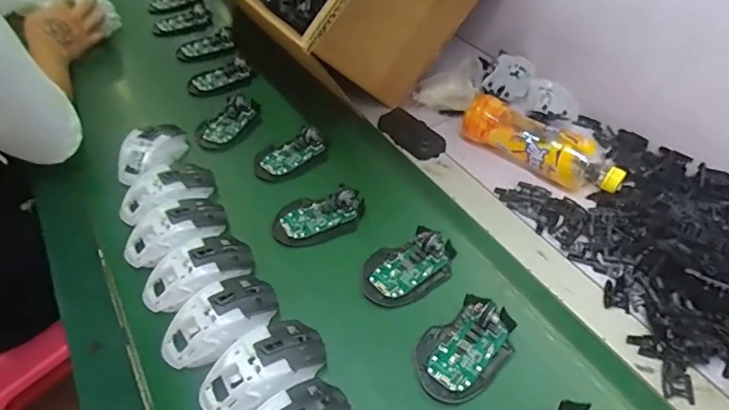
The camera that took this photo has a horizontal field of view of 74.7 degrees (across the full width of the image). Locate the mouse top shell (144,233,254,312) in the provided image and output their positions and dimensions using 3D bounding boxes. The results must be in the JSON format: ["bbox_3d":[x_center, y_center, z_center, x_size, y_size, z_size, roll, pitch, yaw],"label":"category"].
[{"bbox_3d":[-0.179,0.069,0.512,0.116,0.028,0.063,-30,54,-25],"label":"mouse top shell"}]

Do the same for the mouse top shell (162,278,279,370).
[{"bbox_3d":[-0.139,0.114,0.471,0.115,0.029,0.066,-35,56,-28],"label":"mouse top shell"}]

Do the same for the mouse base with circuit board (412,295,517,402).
[{"bbox_3d":[0.100,0.140,0.471,0.112,0.022,0.073,-35,56,-28],"label":"mouse base with circuit board"}]

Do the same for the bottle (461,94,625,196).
[{"bbox_3d":[0.244,-0.084,0.652,0.213,0.062,0.071,33,55,27],"label":"bottle"}]

